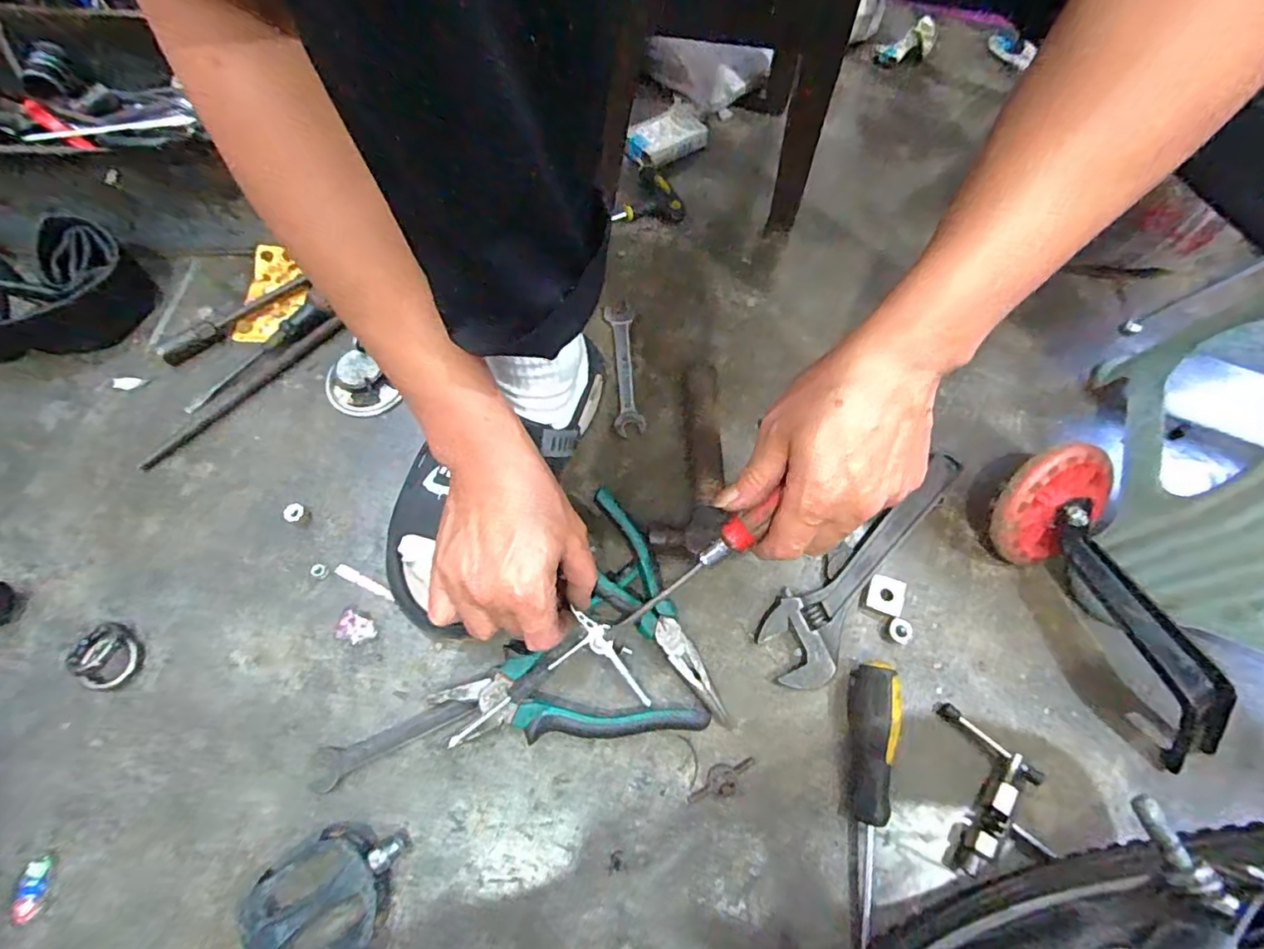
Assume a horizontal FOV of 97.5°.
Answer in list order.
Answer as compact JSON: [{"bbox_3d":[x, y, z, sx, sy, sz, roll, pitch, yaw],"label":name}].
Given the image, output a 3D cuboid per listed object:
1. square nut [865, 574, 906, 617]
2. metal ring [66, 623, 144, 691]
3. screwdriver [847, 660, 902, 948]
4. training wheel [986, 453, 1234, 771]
[{"bbox_3d":[0.198,0.094,0.434,0.025,0.010,0.028,22,65,7],"label":"square nut"},{"bbox_3d":[-0.370,0.128,0.389,0.047,0.007,0.038,33,67,11],"label":"metal ring"},{"bbox_3d":[0.159,0.211,0.370,0.027,0.030,0.163,12,65,2],"label":"screwdriver"},{"bbox_3d":[0.366,0.087,0.411,0.095,0.085,0.225,-30,70,-16],"label":"training wheel"}]

